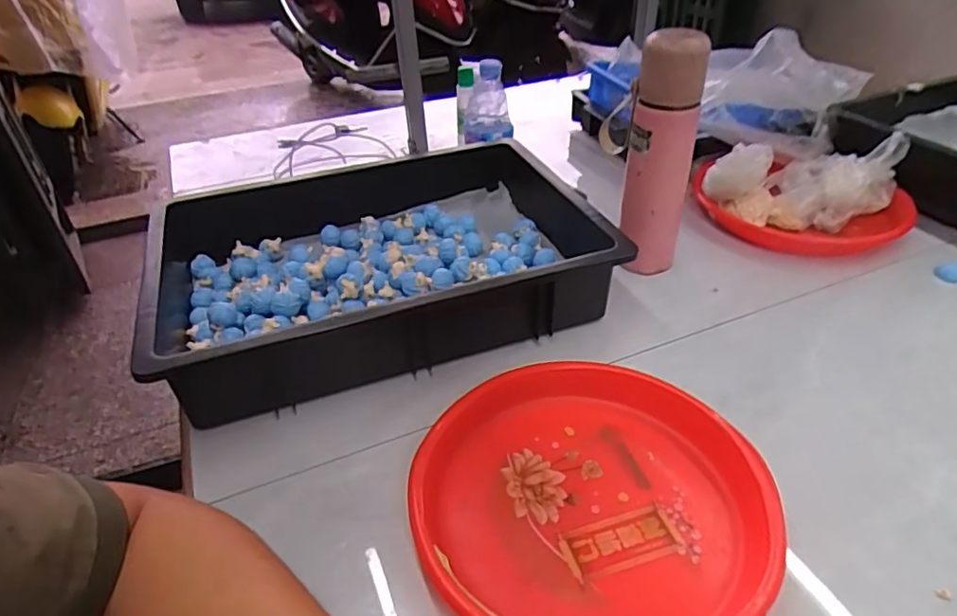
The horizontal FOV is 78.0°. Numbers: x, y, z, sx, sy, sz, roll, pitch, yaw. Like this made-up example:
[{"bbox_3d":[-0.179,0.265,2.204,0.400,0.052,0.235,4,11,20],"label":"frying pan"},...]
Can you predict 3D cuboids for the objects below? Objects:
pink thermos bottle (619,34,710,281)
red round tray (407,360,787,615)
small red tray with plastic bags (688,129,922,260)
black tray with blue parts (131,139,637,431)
[{"bbox_3d":[0.193,-0.152,0.631,0.066,0.254,0.060,11,39,16],"label":"pink thermos bottle"},{"bbox_3d":[0.083,0.135,0.440,0.246,0.041,0.253,-1,37,1],"label":"red round tray"},{"bbox_3d":[0.411,-0.149,0.753,0.254,0.102,0.184,15,40,20],"label":"small red tray with plastic bags"},{"bbox_3d":[-0.107,-0.052,0.655,0.456,0.094,0.307,-13,39,-16],"label":"black tray with blue parts"}]

